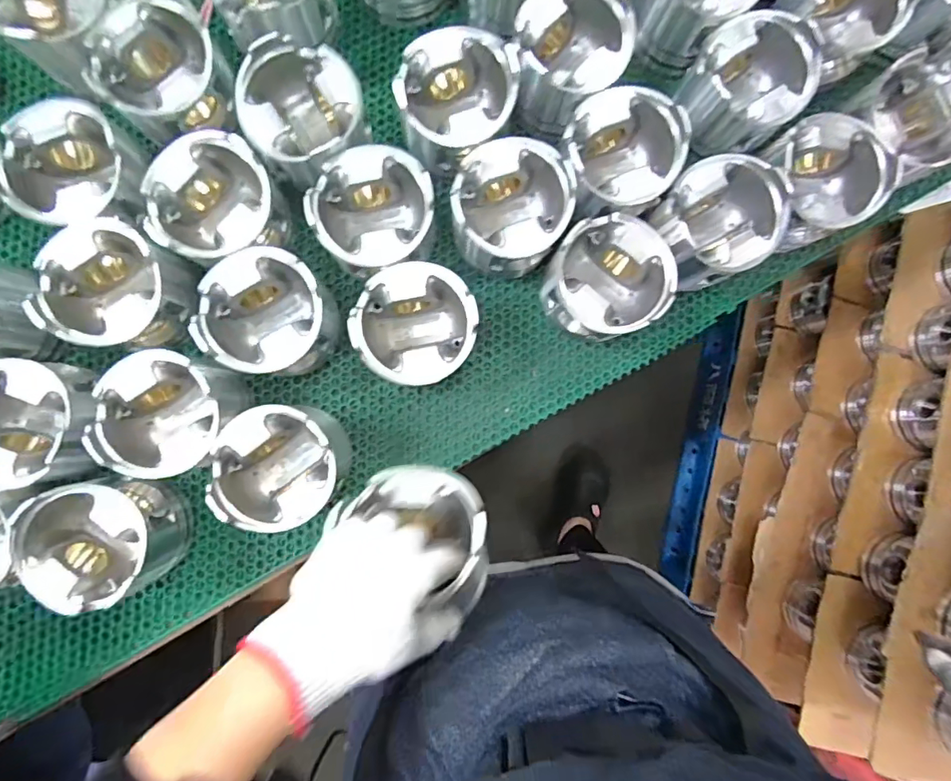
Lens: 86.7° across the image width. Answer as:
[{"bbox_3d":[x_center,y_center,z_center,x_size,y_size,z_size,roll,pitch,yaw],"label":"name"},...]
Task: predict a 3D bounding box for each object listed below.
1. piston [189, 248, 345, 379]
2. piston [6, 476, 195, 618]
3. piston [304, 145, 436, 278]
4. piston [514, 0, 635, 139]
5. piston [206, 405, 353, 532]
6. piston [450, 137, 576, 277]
[{"bbox_3d":[-0.200,-0.072,0.502,0.110,0.102,0.110,0,88,-3],"label":"piston"},{"bbox_3d":[-0.353,0.141,0.487,0.116,0.093,0.109,-5,88,-3],"label":"piston"},{"bbox_3d":[-0.097,-0.169,0.504,0.111,0.088,0.108,0,88,-3],"label":"piston"},{"bbox_3d":[0.093,-0.336,0.519,0.105,0.100,0.105,0,88,-3],"label":"piston"},{"bbox_3d":[-0.189,0.071,0.498,0.108,0.098,0.101,0,88,-3],"label":"piston"},{"bbox_3d":[0.034,-0.183,0.511,0.113,0.094,0.117,24,87,-2],"label":"piston"}]

